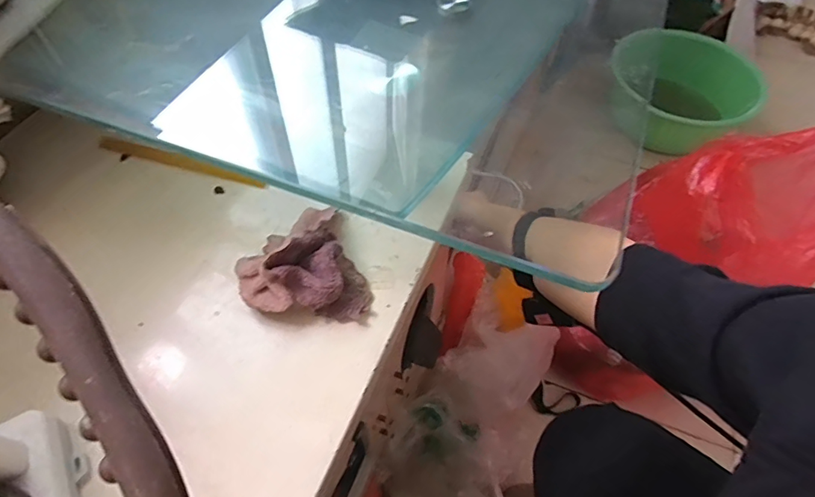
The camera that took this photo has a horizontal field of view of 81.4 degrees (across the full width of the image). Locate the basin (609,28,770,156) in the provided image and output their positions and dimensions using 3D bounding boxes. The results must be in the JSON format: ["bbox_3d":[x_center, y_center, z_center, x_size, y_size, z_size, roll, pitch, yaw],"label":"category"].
[{"bbox_3d":[0.639,-0.367,1.149,0.330,0.147,0.336,0,56,0],"label":"basin"}]

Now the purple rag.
[{"bbox_3d":[-0.085,0.008,0.398,0.108,0.047,0.094,1,56,0],"label":"purple rag"}]

